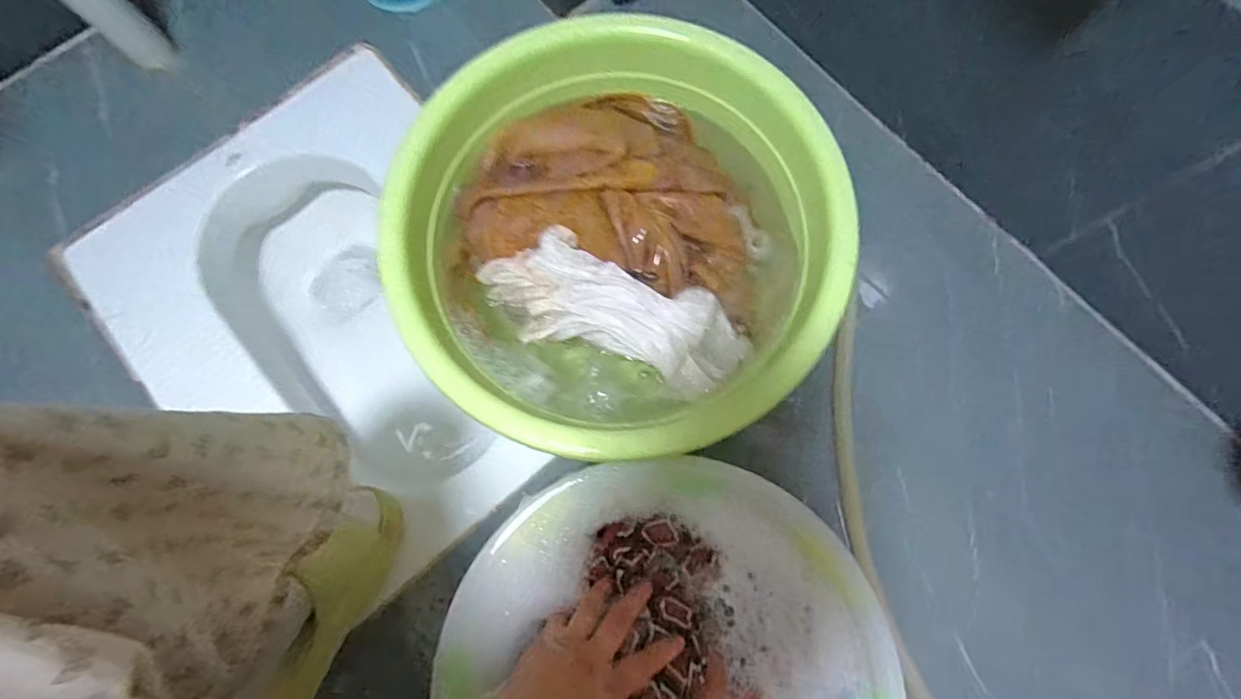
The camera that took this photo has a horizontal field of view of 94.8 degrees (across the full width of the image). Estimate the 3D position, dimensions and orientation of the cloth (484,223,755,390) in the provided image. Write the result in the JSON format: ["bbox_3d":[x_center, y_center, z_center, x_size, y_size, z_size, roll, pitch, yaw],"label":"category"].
[{"bbox_3d":[-0.005,-0.035,0.511,0.237,0.035,0.092,20,78,5],"label":"cloth"}]

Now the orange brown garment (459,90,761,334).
[{"bbox_3d":[-0.003,-0.151,0.546,0.289,0.064,0.205,9,77,2],"label":"orange brown garment"}]

